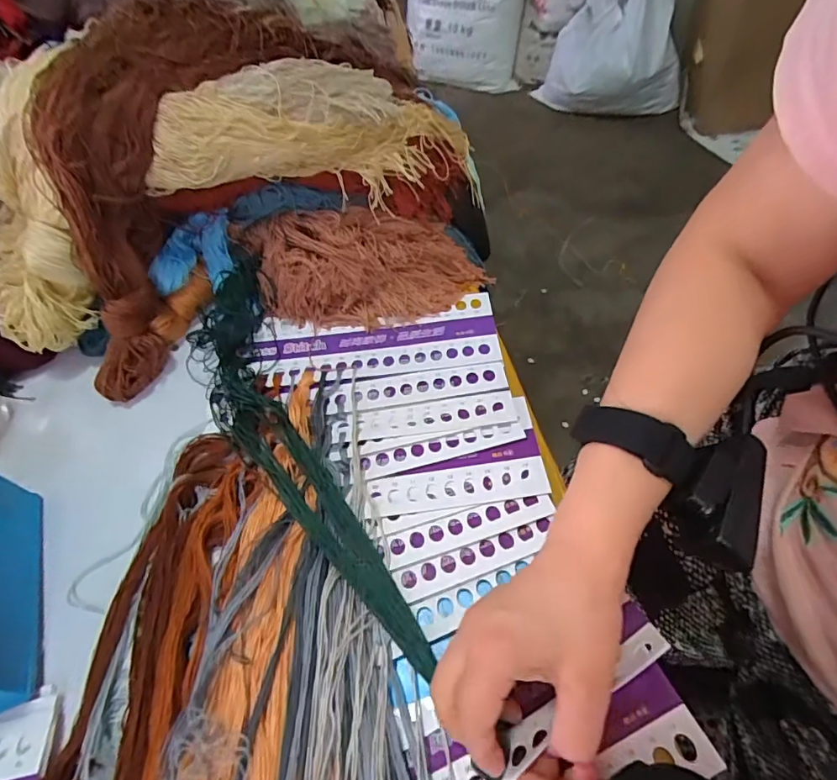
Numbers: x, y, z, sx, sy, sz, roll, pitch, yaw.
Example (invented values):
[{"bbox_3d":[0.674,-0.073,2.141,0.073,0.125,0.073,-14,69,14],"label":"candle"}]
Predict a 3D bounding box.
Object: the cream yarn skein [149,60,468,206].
[{"bbox_3d":[-0.078,-0.207,0.412,0.272,0.089,0.058,-15,55,-9],"label":"cream yarn skein"}]

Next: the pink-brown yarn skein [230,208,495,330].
[{"bbox_3d":[-0.051,-0.110,0.447,0.216,0.067,0.081,-6,55,2],"label":"pink-brown yarn skein"}]

